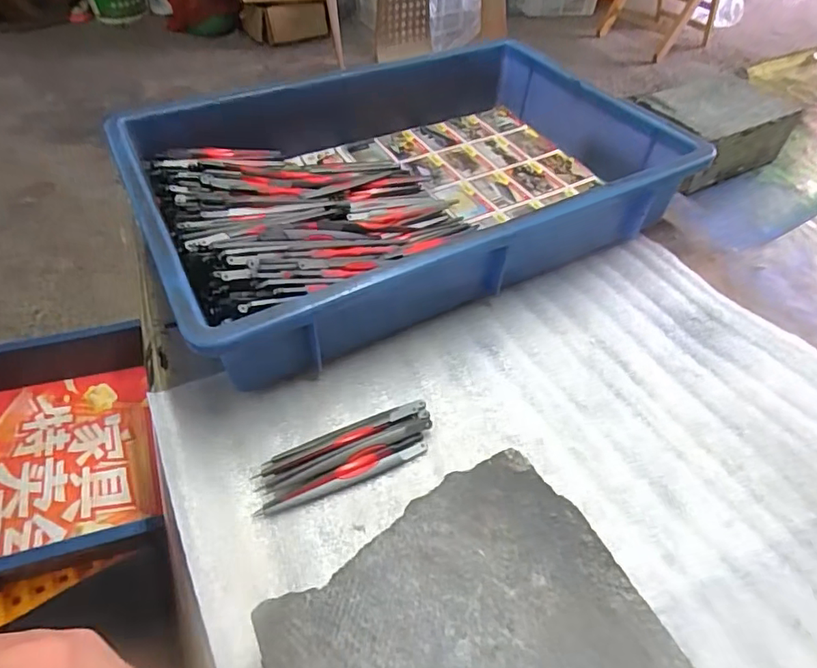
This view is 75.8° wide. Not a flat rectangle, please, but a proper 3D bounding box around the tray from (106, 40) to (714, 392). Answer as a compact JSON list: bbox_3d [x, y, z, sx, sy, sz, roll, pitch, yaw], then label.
[{"bbox_3d":[-0.007,-0.146,0.469,0.435,0.077,0.310,-22,53,-21],"label":"tray"}]

